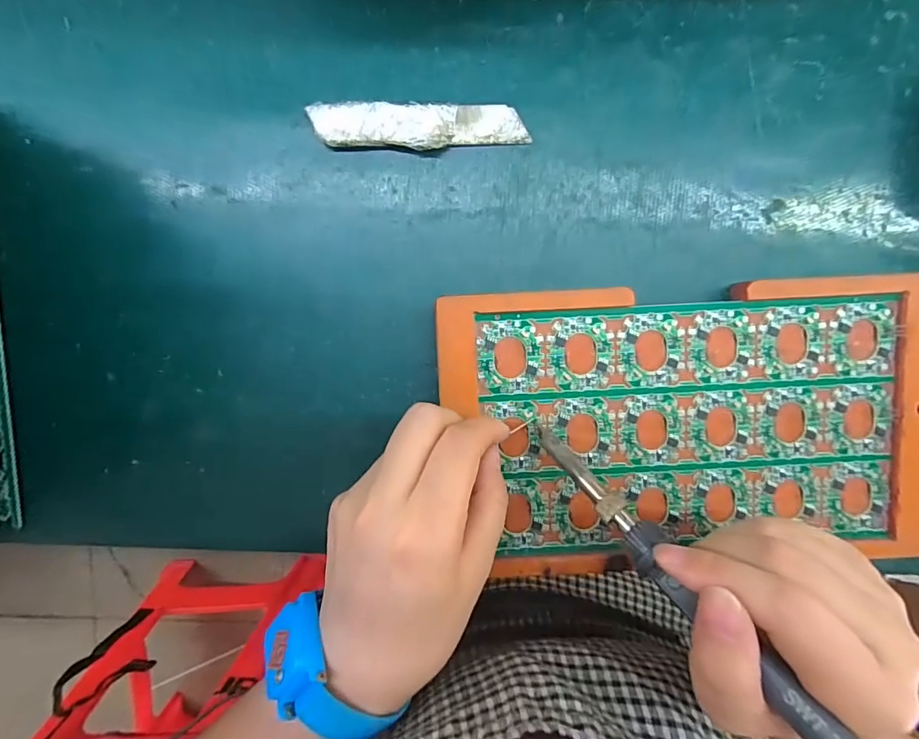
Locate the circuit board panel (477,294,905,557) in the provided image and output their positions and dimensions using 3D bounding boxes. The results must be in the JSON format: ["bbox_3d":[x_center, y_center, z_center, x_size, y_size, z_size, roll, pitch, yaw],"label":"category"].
[{"bbox_3d":[0.113,0.028,0.231,0.199,0.004,0.118,-3,96,0],"label":"circuit board panel"}]

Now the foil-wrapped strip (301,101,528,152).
[{"bbox_3d":[-0.018,-0.115,0.222,0.100,0.008,0.021,1,97,0],"label":"foil-wrapped strip"}]

